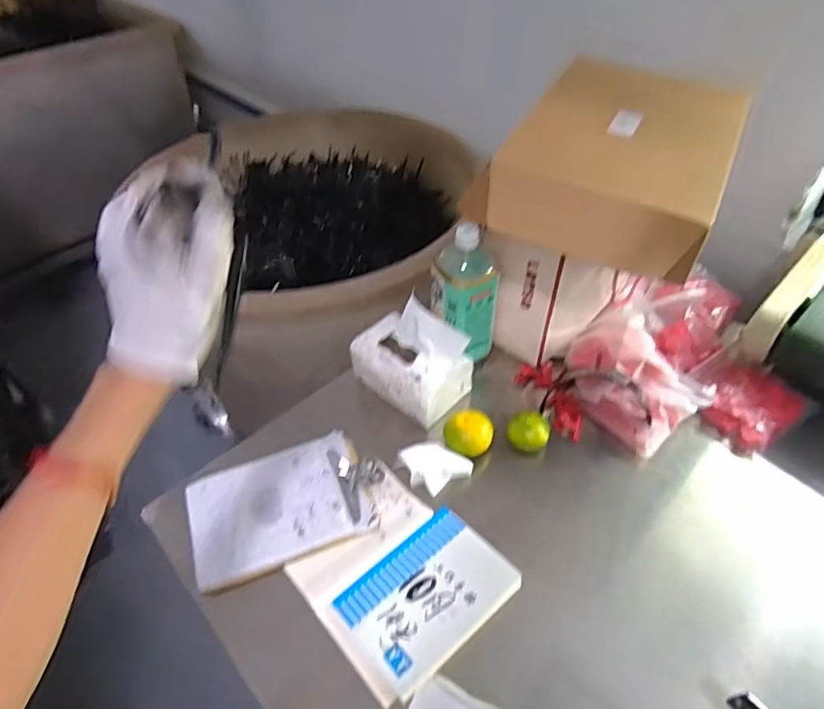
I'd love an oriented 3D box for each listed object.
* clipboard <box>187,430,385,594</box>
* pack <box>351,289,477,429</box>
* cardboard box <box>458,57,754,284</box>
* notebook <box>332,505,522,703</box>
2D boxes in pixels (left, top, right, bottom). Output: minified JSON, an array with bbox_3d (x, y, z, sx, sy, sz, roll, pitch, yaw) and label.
[{"bbox_3d":[-0.157,0.183,0.682,0.231,0.015,0.150,-19,47,-12],"label":"clipboard"},{"bbox_3d":[-0.001,0.007,0.767,0.109,0.157,0.142,-34,52,-25],"label":"pack"},{"bbox_3d":[0.266,-0.255,0.715,0.261,0.103,0.316,19,51,22],"label":"cardboard box"},{"bbox_3d":[0.017,0.257,0.592,0.170,0.025,0.126,-34,52,-25],"label":"notebook"}]

